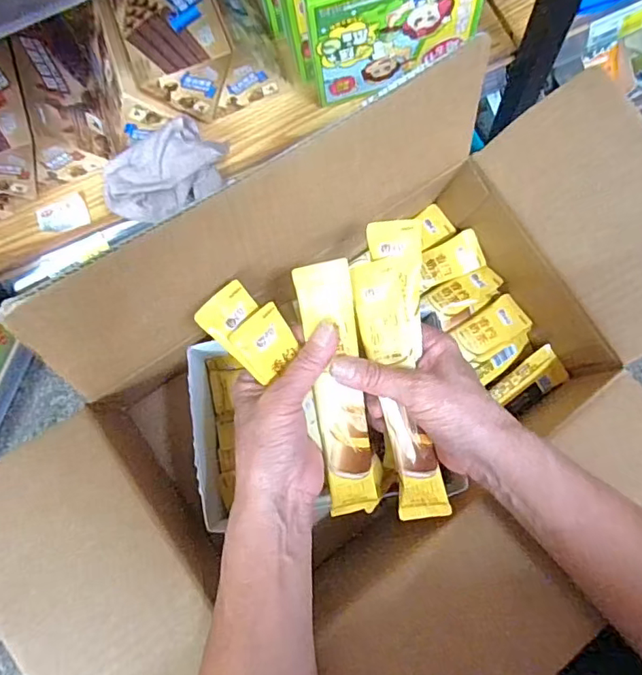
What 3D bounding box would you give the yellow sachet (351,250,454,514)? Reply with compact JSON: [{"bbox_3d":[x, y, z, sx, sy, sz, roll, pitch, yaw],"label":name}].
[{"bbox_3d":[0.055,0.038,0.351,0.037,0.009,0.178,-12,97,-3],"label":"yellow sachet"}]

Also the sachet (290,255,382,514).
[{"bbox_3d":[0.013,0.040,0.353,0.035,0.009,0.179,-9,104,-3],"label":"sachet"}]

